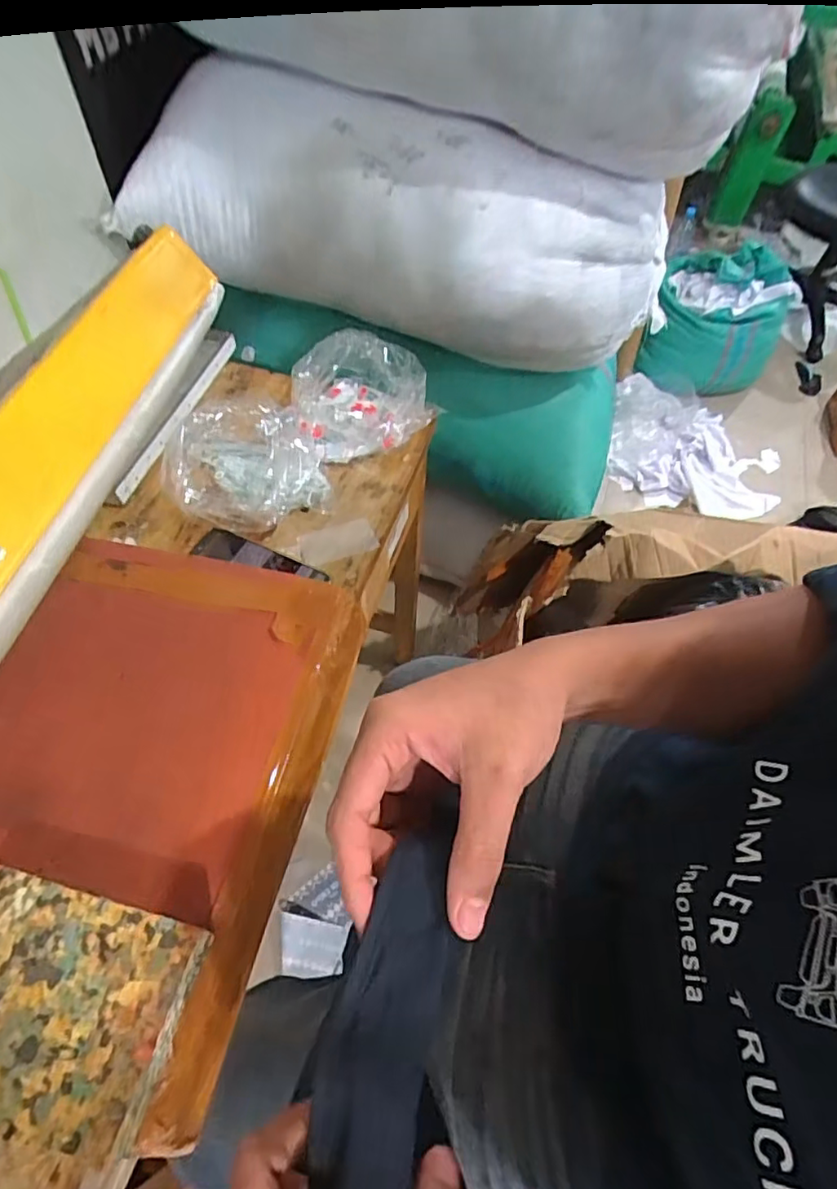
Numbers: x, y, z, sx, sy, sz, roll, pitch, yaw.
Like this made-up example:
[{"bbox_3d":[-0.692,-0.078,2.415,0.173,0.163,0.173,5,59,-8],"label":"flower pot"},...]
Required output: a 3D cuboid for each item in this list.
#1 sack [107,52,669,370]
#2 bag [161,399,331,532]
[{"bbox_3d":[-0.042,-0.597,0.973,0.884,0.304,0.225,14,56,6],"label":"sack"},{"bbox_3d":[-0.223,-0.166,0.744,0.183,0.054,0.199,-24,61,-19],"label":"bag"}]

